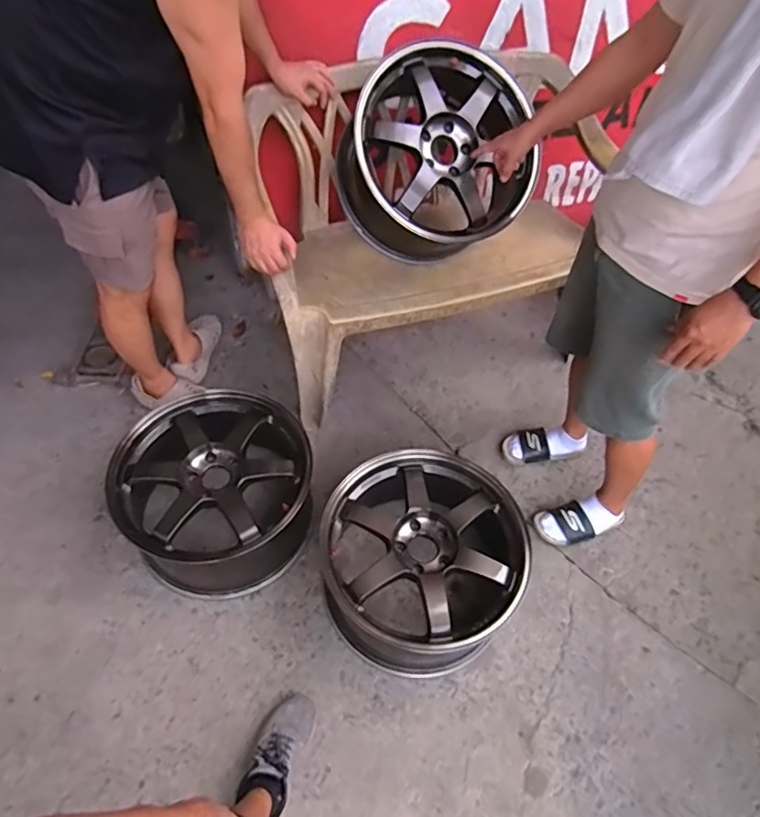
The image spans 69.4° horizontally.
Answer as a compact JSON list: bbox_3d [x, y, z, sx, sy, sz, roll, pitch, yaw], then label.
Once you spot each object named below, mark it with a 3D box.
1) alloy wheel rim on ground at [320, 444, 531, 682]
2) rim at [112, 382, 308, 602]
[{"bbox_3d":[0.095,0.374,1.356,0.478,0.282,0.457,1,53,-2],"label":"alloy wheel rim on ground"},{"bbox_3d":[-0.425,0.224,1.462,0.469,0.263,0.453,1,53,-2],"label":"rim"}]

